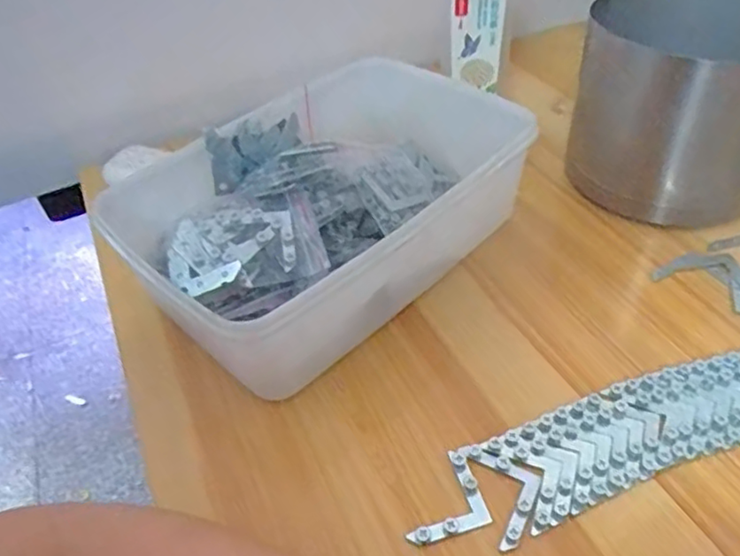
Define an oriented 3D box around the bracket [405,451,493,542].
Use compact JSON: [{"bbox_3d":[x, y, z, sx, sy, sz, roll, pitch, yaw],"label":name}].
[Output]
[{"bbox_3d":[0.035,0.110,0.310,0.041,0.006,0.040,-14,44,-6],"label":"bracket"}]

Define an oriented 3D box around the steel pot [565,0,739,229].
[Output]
[{"bbox_3d":[0.226,-0.140,0.449,0.137,0.133,0.144,-4,44,4],"label":"steel pot"}]

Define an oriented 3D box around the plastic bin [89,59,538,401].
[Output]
[{"bbox_3d":[-0.021,-0.052,0.425,0.274,0.084,0.184,-35,50,-26],"label":"plastic bin"}]

